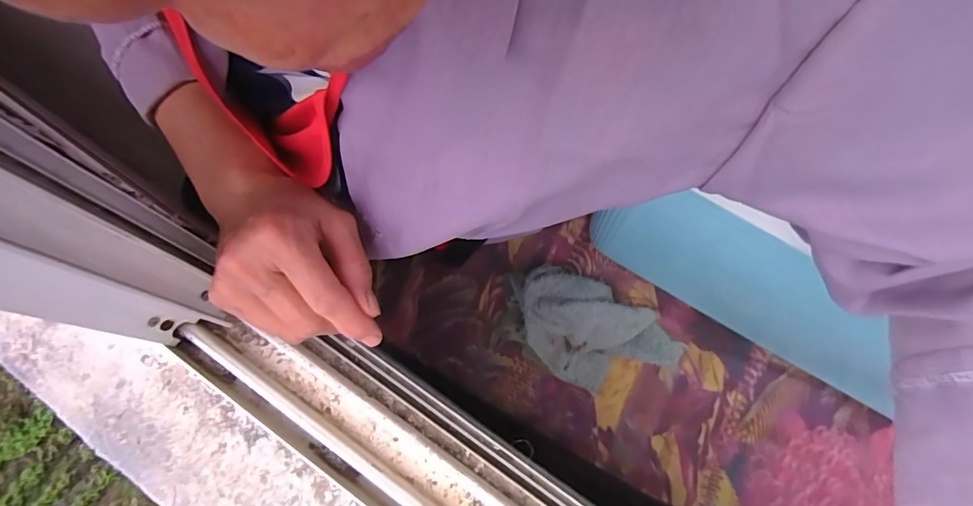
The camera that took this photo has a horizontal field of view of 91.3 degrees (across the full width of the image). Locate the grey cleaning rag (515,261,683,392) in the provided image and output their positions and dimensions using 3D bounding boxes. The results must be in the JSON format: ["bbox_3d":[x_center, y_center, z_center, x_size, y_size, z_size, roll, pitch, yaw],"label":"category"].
[{"bbox_3d":[0.134,0.102,0.610,0.238,0.060,0.127,25,71,7],"label":"grey cleaning rag"}]

